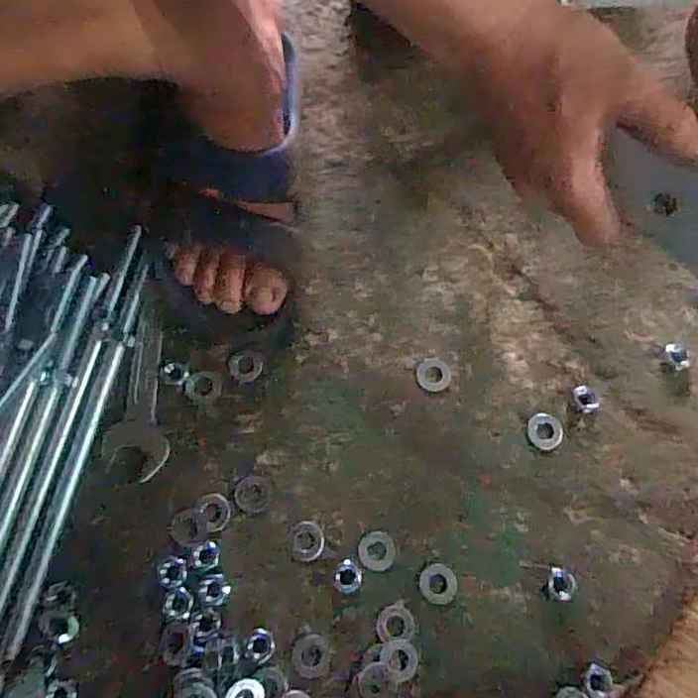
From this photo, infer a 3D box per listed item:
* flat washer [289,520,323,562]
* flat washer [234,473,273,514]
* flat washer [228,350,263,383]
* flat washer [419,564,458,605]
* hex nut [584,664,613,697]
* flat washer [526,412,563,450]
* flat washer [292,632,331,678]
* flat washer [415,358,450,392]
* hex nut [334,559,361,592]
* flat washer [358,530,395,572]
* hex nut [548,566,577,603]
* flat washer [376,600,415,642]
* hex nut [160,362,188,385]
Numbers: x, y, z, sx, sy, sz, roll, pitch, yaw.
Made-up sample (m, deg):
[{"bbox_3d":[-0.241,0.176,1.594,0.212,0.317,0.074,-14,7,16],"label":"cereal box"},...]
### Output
[{"bbox_3d":[-0.030,0.132,0.419,0.024,0.004,0.026,0,72,0],"label":"flat washer"},{"bbox_3d":[-0.068,0.102,0.430,0.026,0.004,0.026,0,72,0],"label":"flat washer"},{"bbox_3d":[-0.077,0.013,0.455,0.025,0.004,0.024,0,83,-3],"label":"flat washer"},{"bbox_3d":[0.060,0.159,0.411,0.025,0.004,0.025,0,72,0],"label":"flat washer"},{"bbox_3d":[0.160,0.214,0.389,0.016,0.004,0.020,19,73,6],"label":"hex nut"},{"bbox_3d":[0.143,0.060,0.444,0.025,0.004,0.026,0,72,0],"label":"flat washer"},{"bbox_3d":[-0.024,0.201,0.397,0.024,0.004,0.026,6,73,2],"label":"flat washer"},{"bbox_3d":[0.064,0.019,0.456,0.025,0.004,0.026,0,72,0],"label":"flat washer"},{"bbox_3d":[-0.001,0.154,0.409,0.019,0.006,0.018,41,77,12],"label":"hex nut"},{"bbox_3d":[0.019,0.138,0.416,0.024,0.004,0.026,5,73,2],"label":"flat washer"},{"bbox_3d":[0.143,0.159,0.408,0.019,0.006,0.021,11,73,3],"label":"hex nut"},{"bbox_3d":[0.031,0.181,0.404,0.026,0.004,0.023,-9,73,-3],"label":"flat washer"},{"bbox_3d":[-0.131,0.018,0.450,0.020,0.004,0.017,37,78,11],"label":"hex nut"}]

